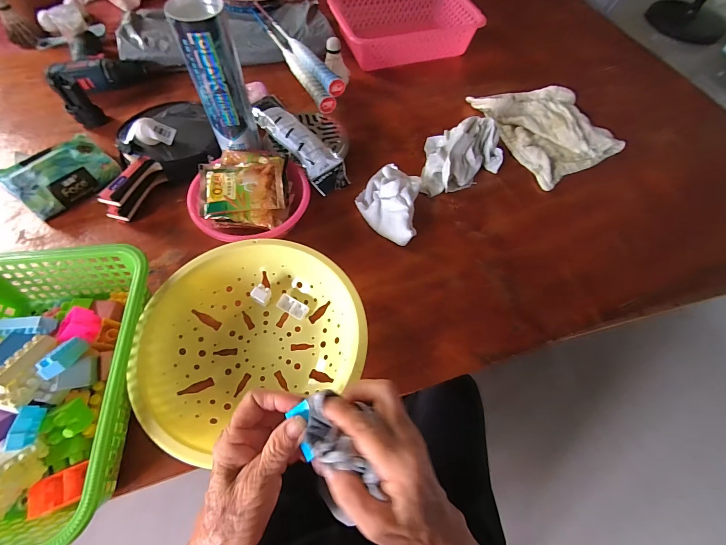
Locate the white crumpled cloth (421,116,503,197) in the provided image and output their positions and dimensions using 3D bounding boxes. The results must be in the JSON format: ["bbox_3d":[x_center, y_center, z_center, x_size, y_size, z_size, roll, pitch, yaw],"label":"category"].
[{"bbox_3d":[0.173,-0.199,0.557,0.129,0.063,0.135,10,61,4],"label":"white crumpled cloth"}]

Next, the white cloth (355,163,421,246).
[{"bbox_3d":[0.040,-0.124,0.522,0.097,0.045,0.163,7,61,3],"label":"white cloth"}]

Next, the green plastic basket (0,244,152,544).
[{"bbox_3d":[-0.349,0.123,0.351,0.218,0.084,0.293,-6,61,-5],"label":"green plastic basket"}]

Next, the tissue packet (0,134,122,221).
[{"bbox_3d":[-0.461,-0.150,0.505,0.076,0.061,0.133,39,67,18],"label":"tissue packet"}]

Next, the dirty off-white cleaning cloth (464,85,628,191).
[{"bbox_3d":[0.348,-0.285,0.626,0.188,0.031,0.233,-24,64,-14],"label":"dirty off-white cleaning cloth"}]

